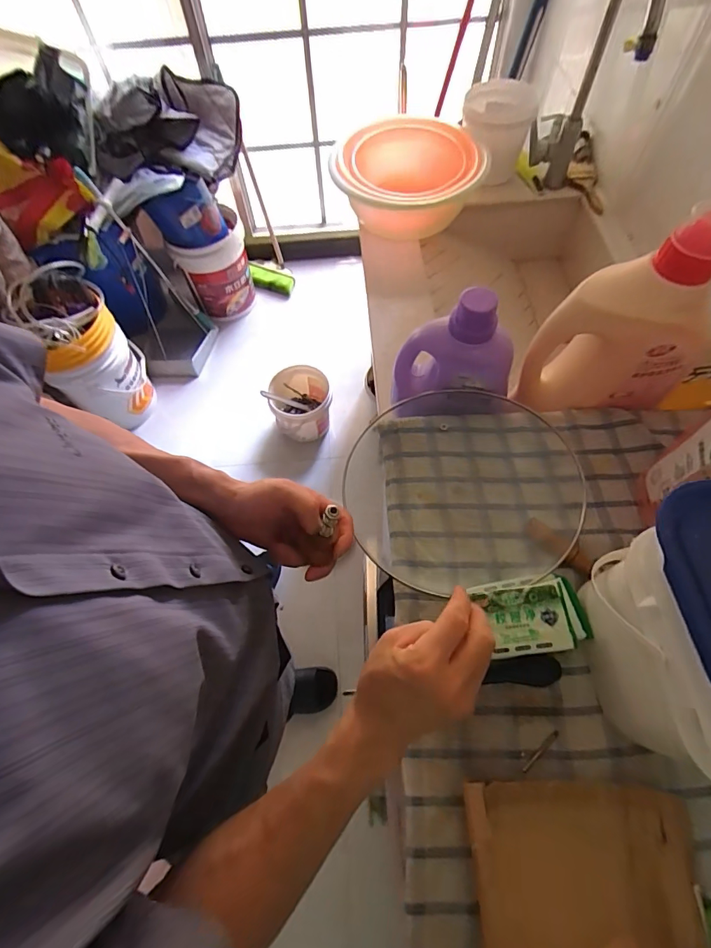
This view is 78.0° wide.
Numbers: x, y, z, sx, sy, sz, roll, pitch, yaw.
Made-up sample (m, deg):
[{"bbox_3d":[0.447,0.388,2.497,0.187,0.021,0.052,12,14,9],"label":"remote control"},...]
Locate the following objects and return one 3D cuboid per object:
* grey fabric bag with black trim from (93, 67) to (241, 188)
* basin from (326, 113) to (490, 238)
[{"bbox_3d":[-0.632,-1.161,1.476,0.468,0.238,0.326,-12,63,-3],"label":"grey fabric bag with black trim"},{"bbox_3d":[0.119,-0.643,0.972,0.293,0.127,0.313,-1,63,2],"label":"basin"}]

